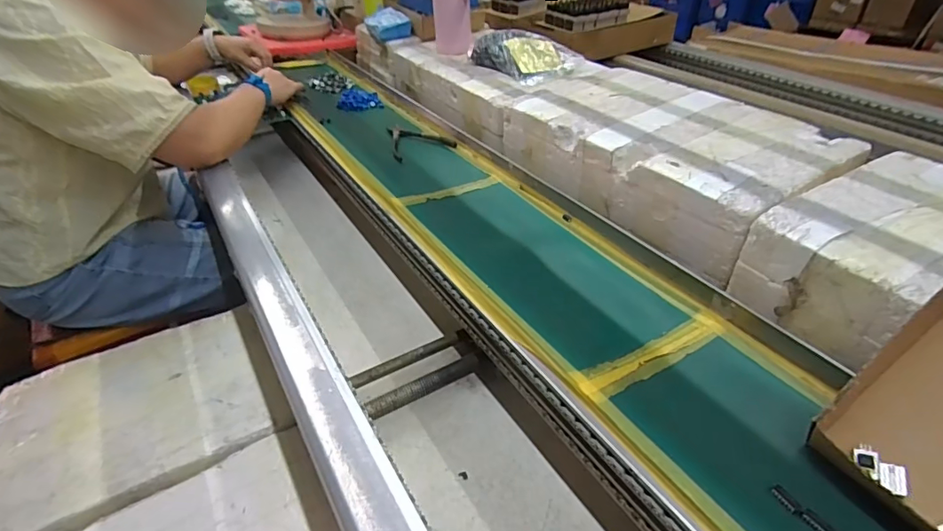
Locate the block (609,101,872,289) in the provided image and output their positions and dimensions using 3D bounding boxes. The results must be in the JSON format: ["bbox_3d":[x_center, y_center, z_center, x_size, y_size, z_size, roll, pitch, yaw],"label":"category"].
[{"bbox_3d":[0.368,-0.117,0.710,0.289,0.112,0.221,-24,42,-27],"label":"block"}]

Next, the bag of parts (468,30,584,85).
[{"bbox_3d":[0.116,-0.440,1.023,0.158,0.055,0.208,-21,41,-24],"label":"bag of parts"}]

